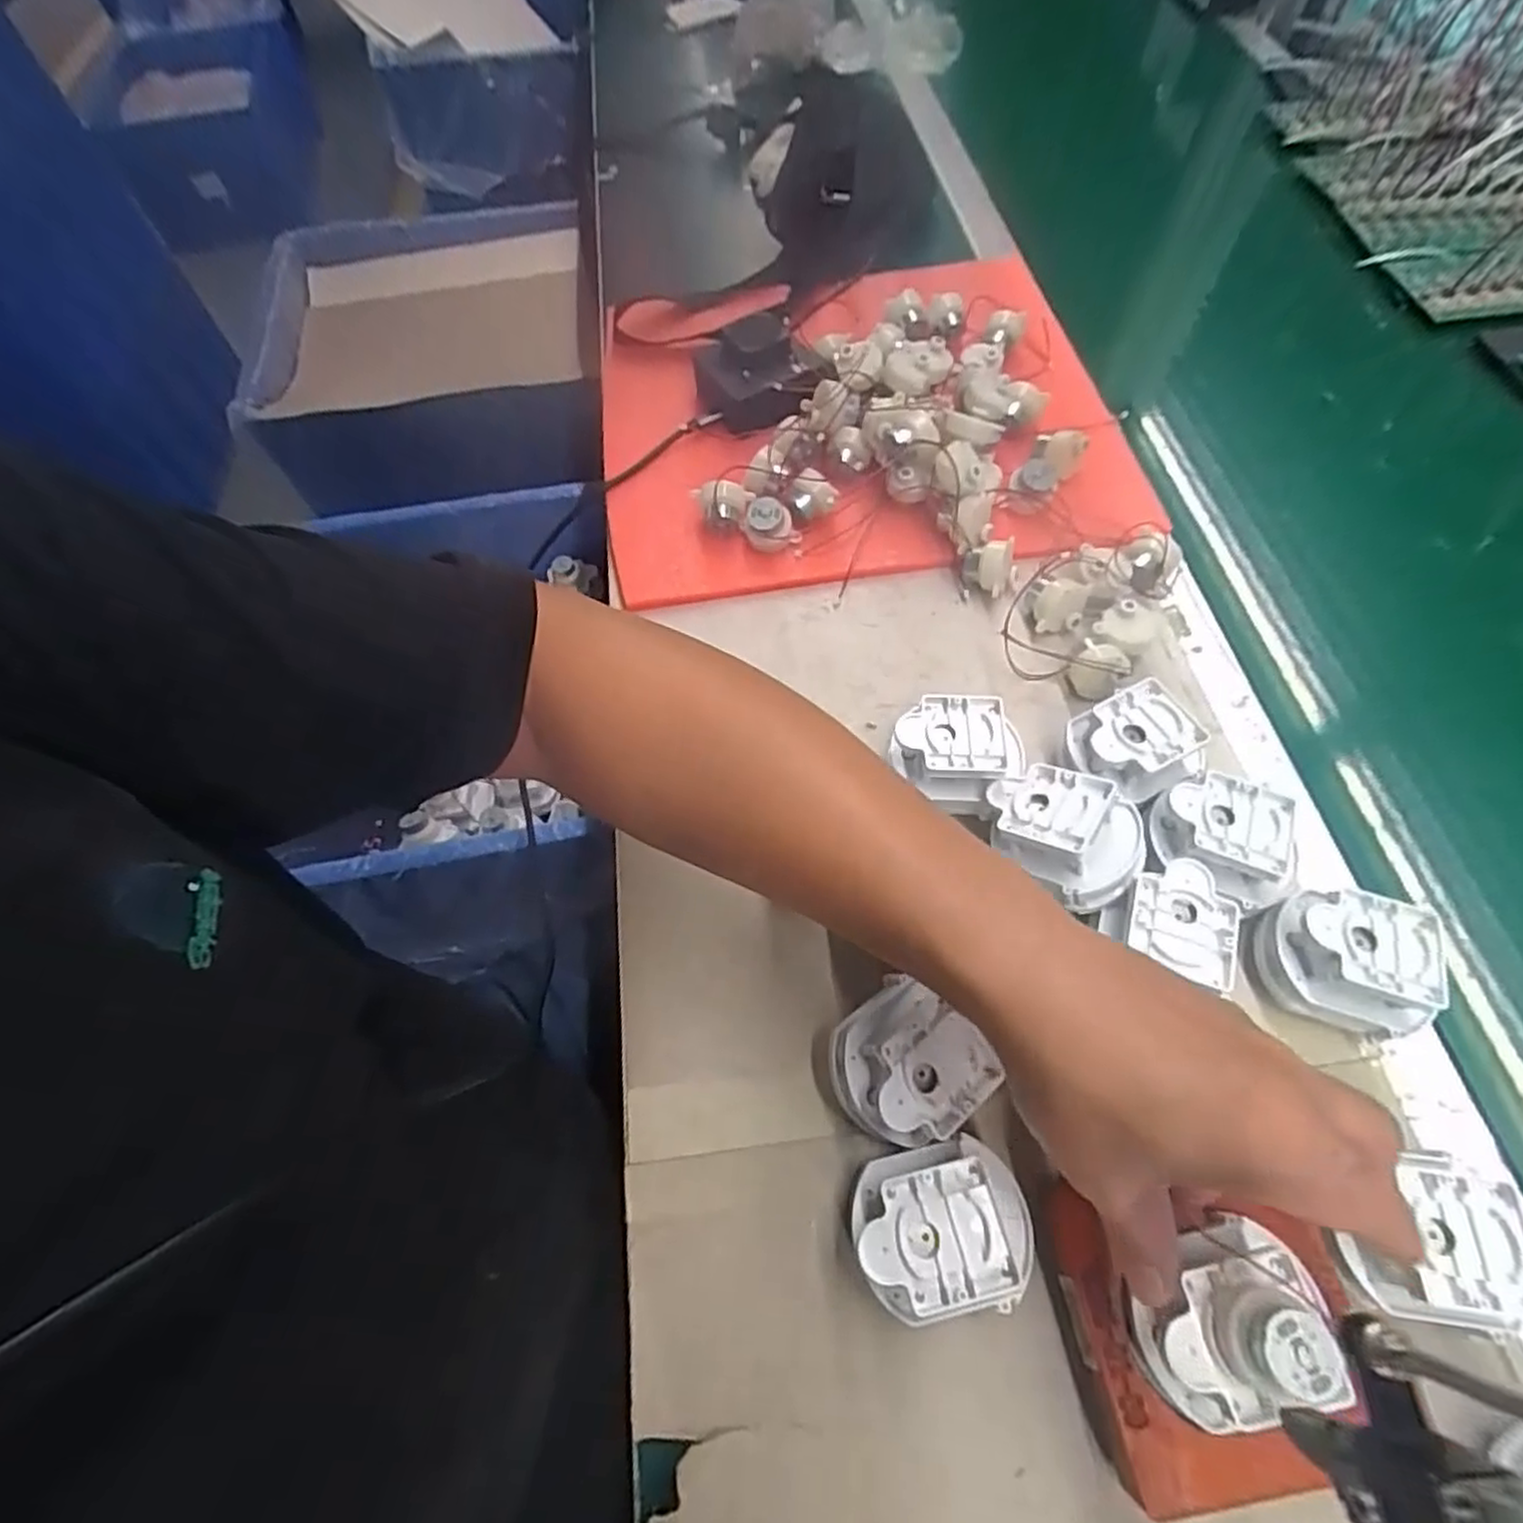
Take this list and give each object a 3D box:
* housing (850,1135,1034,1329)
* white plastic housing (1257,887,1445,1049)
[{"bbox_3d":[0.071,0.189,0.294,0.071,0.049,0.059,-14,64,-6],"label":"housing"},{"bbox_3d":[0.269,0.093,0.340,0.061,0.050,0.059,13,64,8],"label":"white plastic housing"}]

